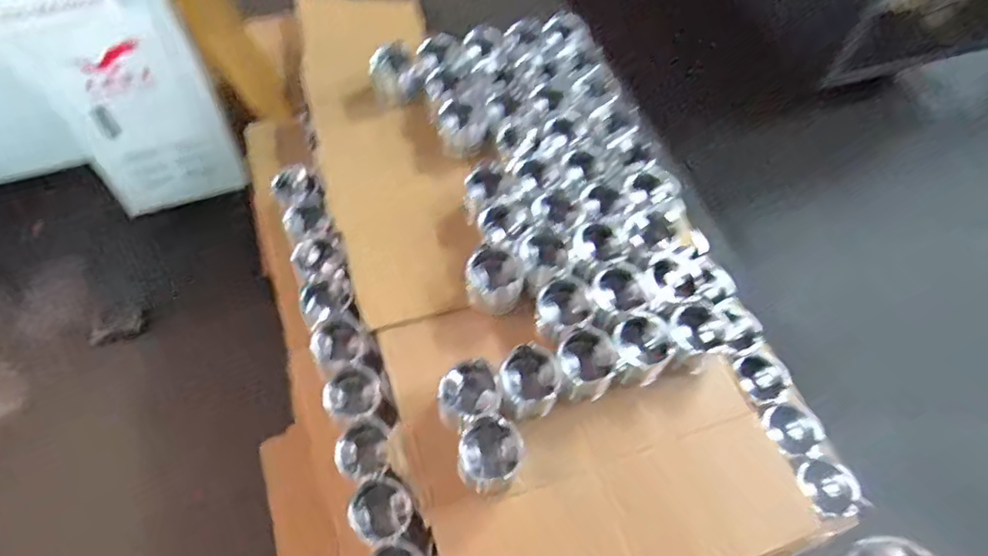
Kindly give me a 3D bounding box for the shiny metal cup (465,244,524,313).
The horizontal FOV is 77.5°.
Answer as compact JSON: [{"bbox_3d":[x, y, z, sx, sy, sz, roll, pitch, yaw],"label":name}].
[{"bbox_3d":[0.001,0.005,1.042,0.089,0.095,0.097,1,58,-2],"label":"shiny metal cup"}]

